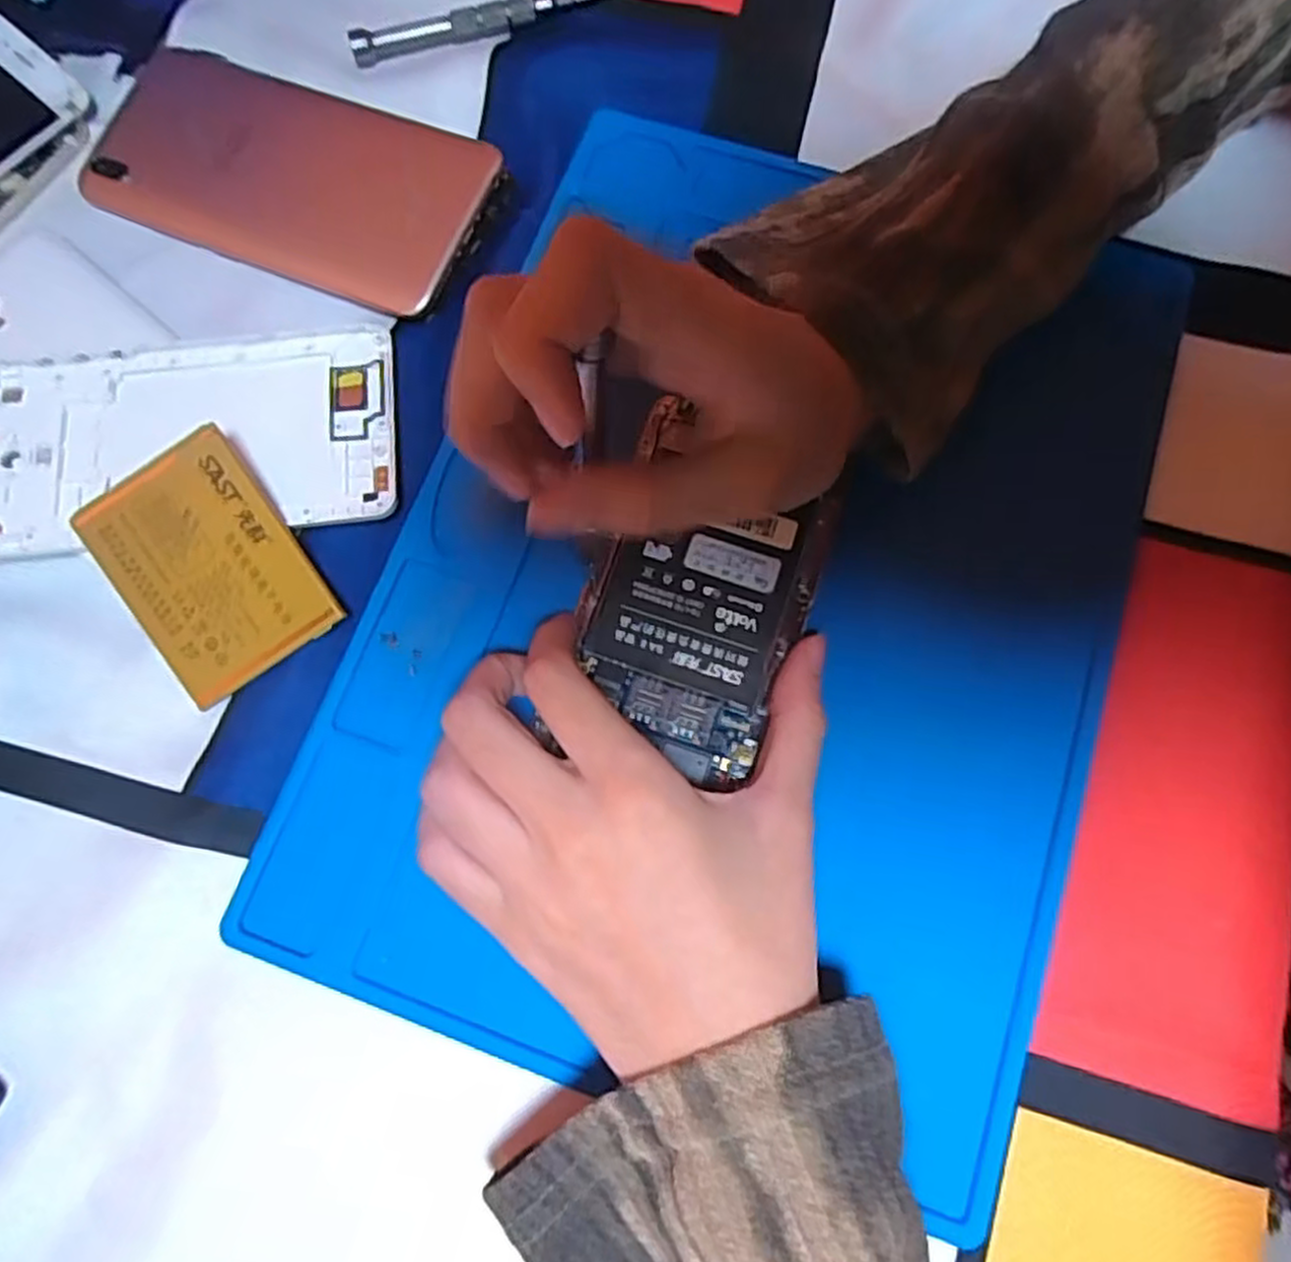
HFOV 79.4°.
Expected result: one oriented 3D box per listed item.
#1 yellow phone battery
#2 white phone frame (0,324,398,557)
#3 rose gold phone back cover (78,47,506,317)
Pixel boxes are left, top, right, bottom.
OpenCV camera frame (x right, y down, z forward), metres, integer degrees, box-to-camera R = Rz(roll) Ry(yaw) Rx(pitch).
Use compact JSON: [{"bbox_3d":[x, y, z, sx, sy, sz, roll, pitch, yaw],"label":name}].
[{"bbox_3d":[-0.138,-0.020,0.245,0.054,0.004,0.074,-33,92,-1],"label":"yellow phone battery"},{"bbox_3d":[-0.155,-0.064,0.264,0.142,0.011,0.071,-6,76,-1],"label":"white phone frame"},{"bbox_3d":[-0.136,-0.173,0.289,0.159,0.011,0.075,22,77,6],"label":"rose gold phone back cover"}]

